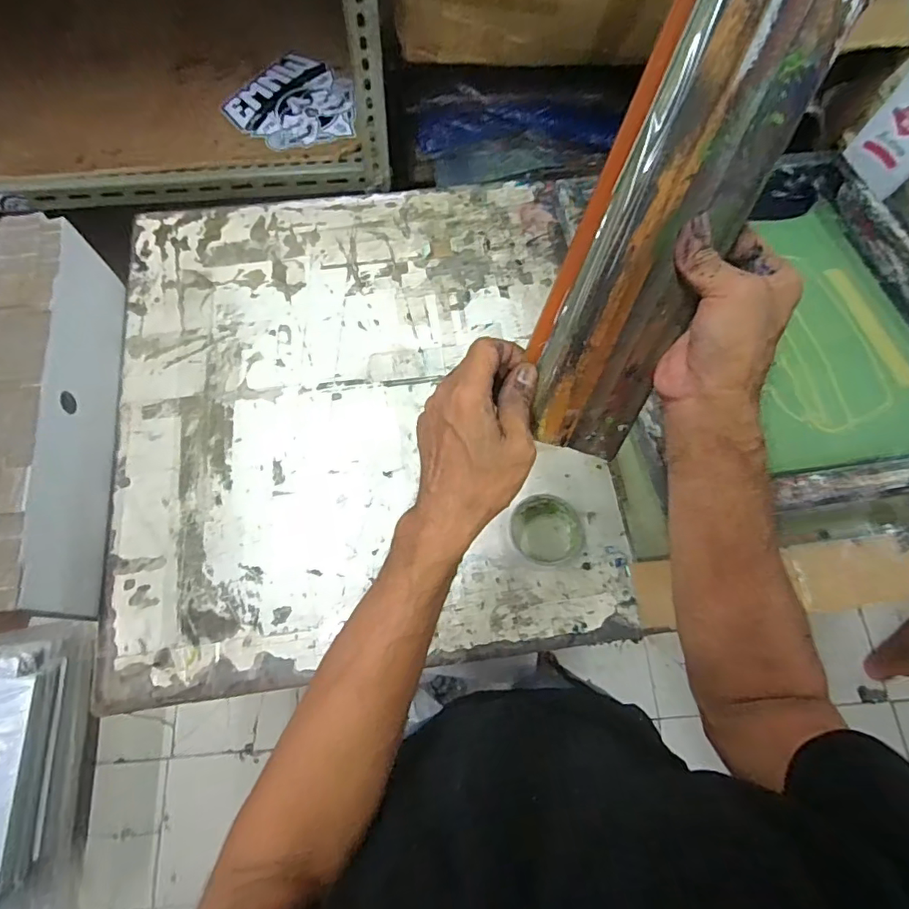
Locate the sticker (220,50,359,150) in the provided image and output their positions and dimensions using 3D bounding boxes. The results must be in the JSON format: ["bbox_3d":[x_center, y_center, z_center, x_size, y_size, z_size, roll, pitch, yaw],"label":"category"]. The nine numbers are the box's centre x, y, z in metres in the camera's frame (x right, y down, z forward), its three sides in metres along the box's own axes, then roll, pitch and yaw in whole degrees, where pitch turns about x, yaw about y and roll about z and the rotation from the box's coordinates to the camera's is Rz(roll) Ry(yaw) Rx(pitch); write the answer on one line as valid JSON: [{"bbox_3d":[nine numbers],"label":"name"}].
[{"bbox_3d":[-0.251,-0.566,0.844,0.199,0.006,0.186,38,75,10],"label":"sticker"}]

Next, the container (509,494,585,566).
[{"bbox_3d":[0.116,0.094,0.639,0.092,0.041,0.084,5,70,0],"label":"container"}]

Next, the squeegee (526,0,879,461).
[{"bbox_3d":[0.131,-0.152,0.306,0.090,0.023,0.327,24,113,6],"label":"squeegee"}]

